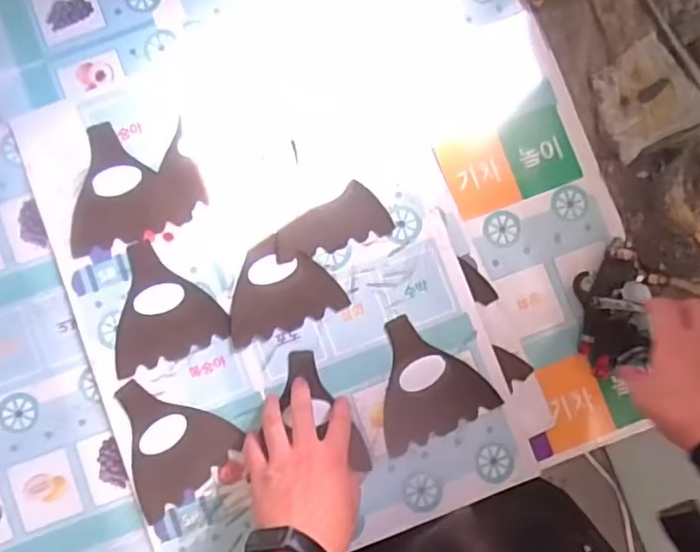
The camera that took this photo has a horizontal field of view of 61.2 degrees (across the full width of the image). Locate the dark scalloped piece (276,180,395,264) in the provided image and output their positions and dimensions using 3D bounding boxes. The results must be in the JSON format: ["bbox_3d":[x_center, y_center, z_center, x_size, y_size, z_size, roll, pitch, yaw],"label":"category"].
[{"bbox_3d":[-0.020,-0.055,0.601,0.118,0.004,0.059,-16,82,-6],"label":"dark scalloped piece"}]

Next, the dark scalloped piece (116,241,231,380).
[{"bbox_3d":[-0.190,0.025,0.590,0.115,0.004,0.118,-20,86,-4],"label":"dark scalloped piece"}]

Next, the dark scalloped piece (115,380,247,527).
[{"bbox_3d":[-0.182,0.157,0.583,0.118,0.006,0.119,-39,89,-4],"label":"dark scalloped piece"}]

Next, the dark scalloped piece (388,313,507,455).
[{"bbox_3d":[0.071,0.099,0.590,0.114,0.005,0.119,-24,86,-5],"label":"dark scalloped piece"}]

